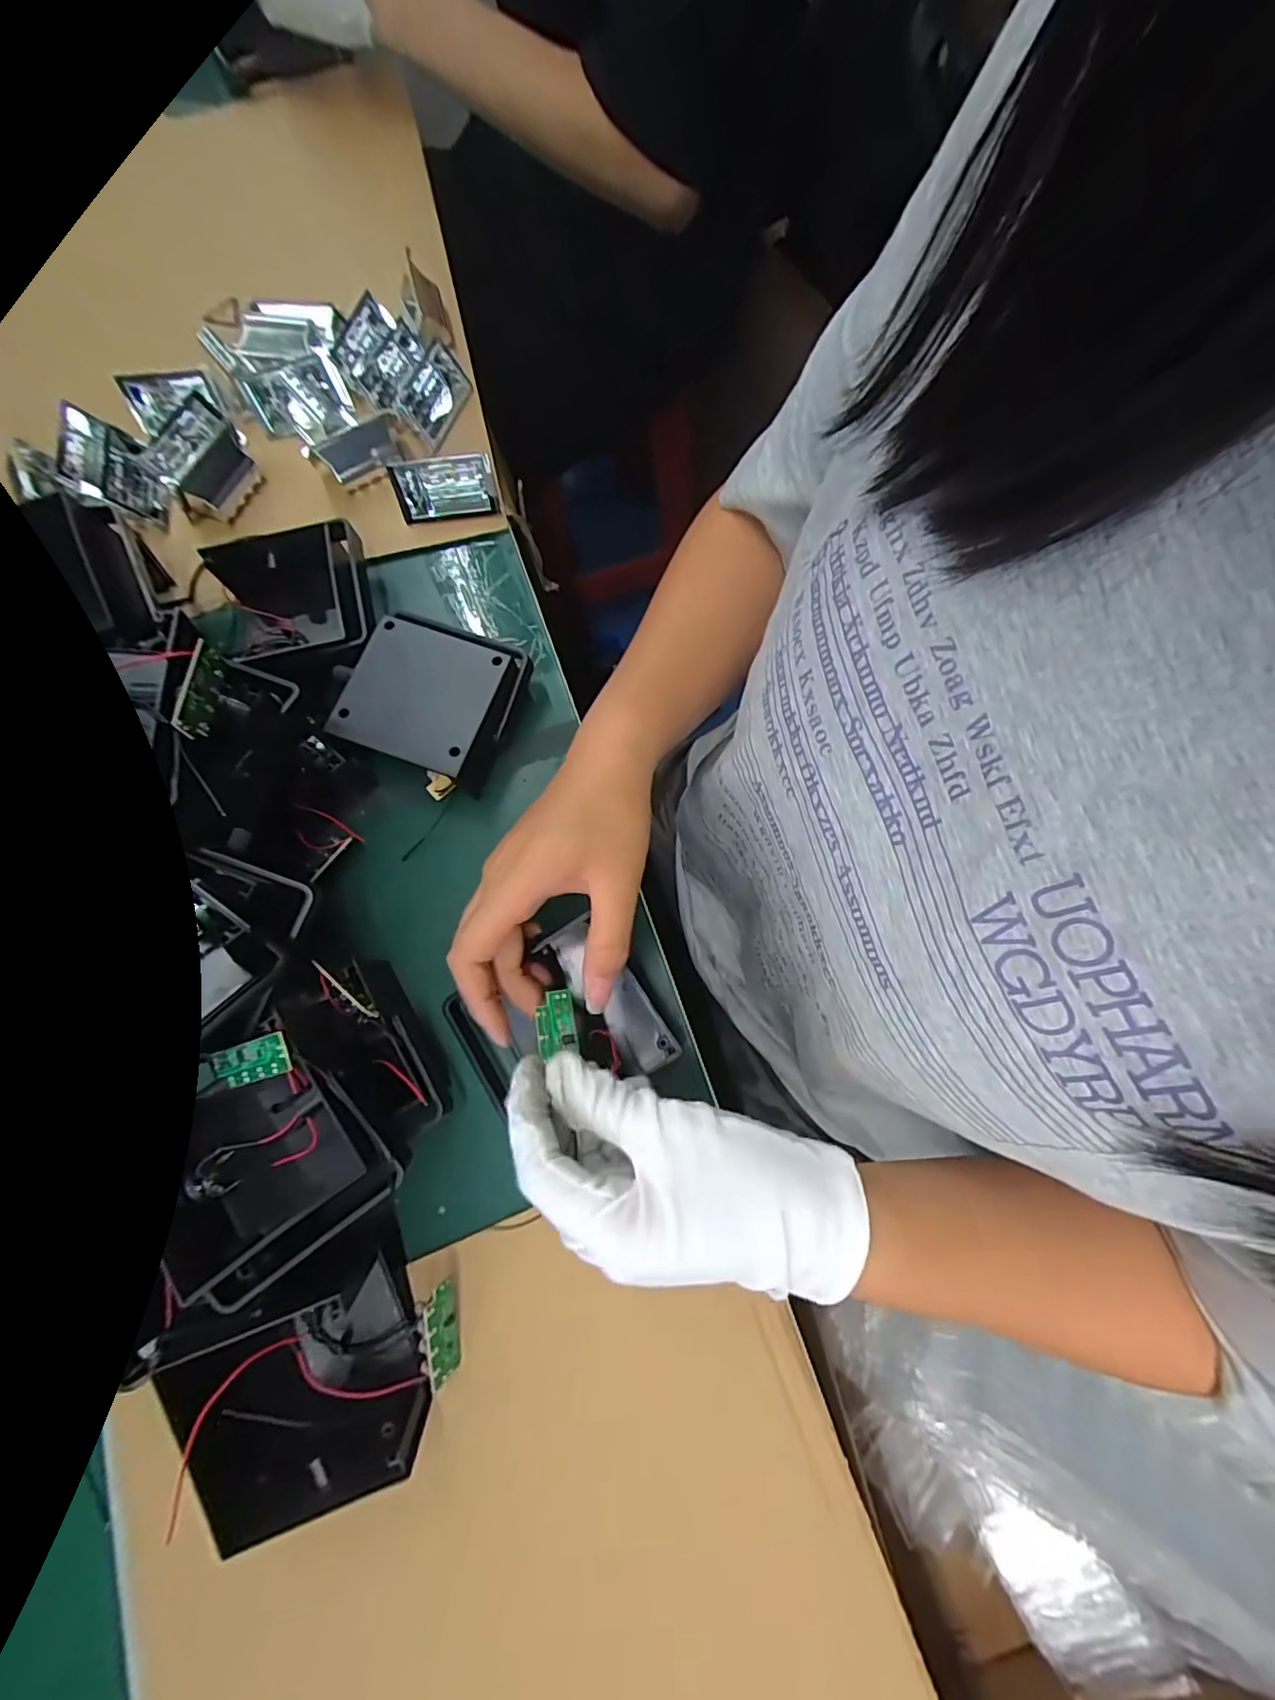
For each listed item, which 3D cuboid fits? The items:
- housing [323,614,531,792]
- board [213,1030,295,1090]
[{"bbox_3d":[-0.123,-0.090,0.348,0.092,0.041,0.088,21,78,6],"label":"housing"},{"bbox_3d":[-0.171,0.093,0.253,0.049,0.004,0.017,-22,76,20],"label":"board"}]

